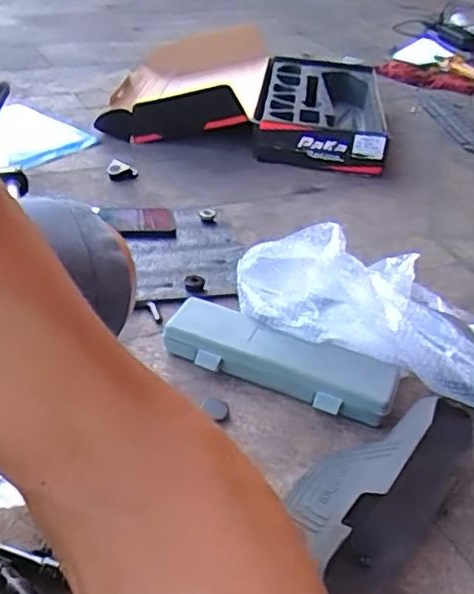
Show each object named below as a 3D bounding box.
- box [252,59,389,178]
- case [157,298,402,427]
[{"bbox_3d":[0.201,-0.427,1.538,0.298,0.113,0.446,8,37,1],"label":"box"},{"bbox_3d":[0.049,0.078,0.835,0.303,0.041,0.093,21,39,18],"label":"case"}]

